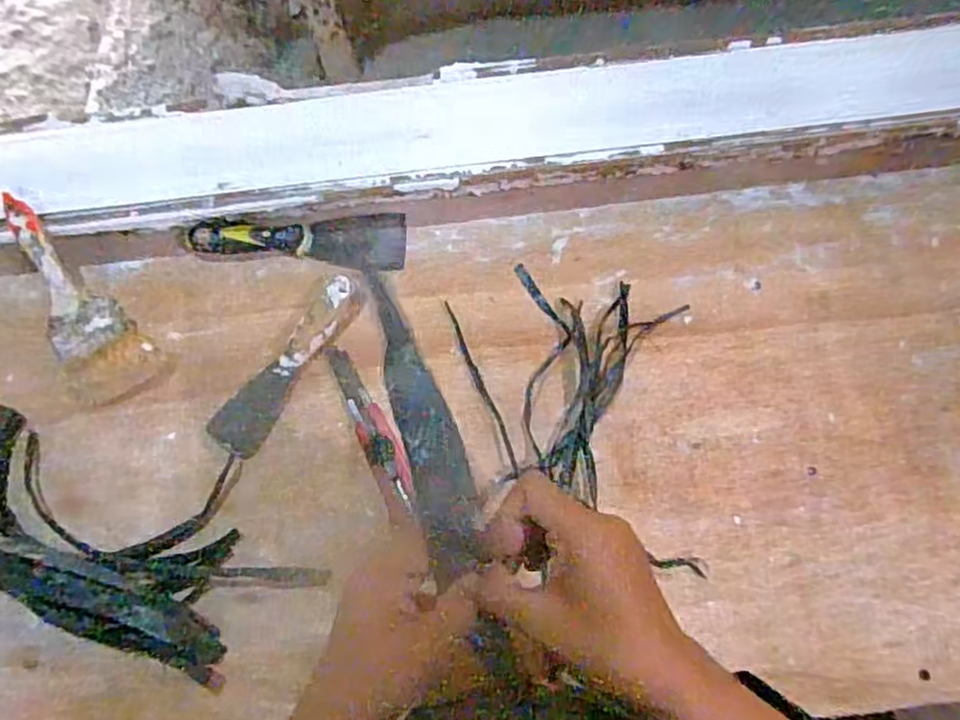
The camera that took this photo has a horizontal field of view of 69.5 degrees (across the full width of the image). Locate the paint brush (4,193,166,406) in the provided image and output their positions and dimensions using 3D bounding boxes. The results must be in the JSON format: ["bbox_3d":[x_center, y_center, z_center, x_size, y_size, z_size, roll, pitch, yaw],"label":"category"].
[{"bbox_3d":[-0.344,-0.051,0.581,0.070,0.016,0.189,-33,87,-14],"label":"paint brush"}]

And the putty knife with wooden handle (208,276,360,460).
[{"bbox_3d":[-0.162,0.000,0.581,0.046,0.014,0.170,29,73,13],"label":"putty knife with wooden handle"}]

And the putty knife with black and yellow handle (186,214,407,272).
[{"bbox_3d":[-0.162,-0.111,0.622,0.189,0.017,0.056,2,69,3],"label":"putty knife with black and yellow handle"}]

